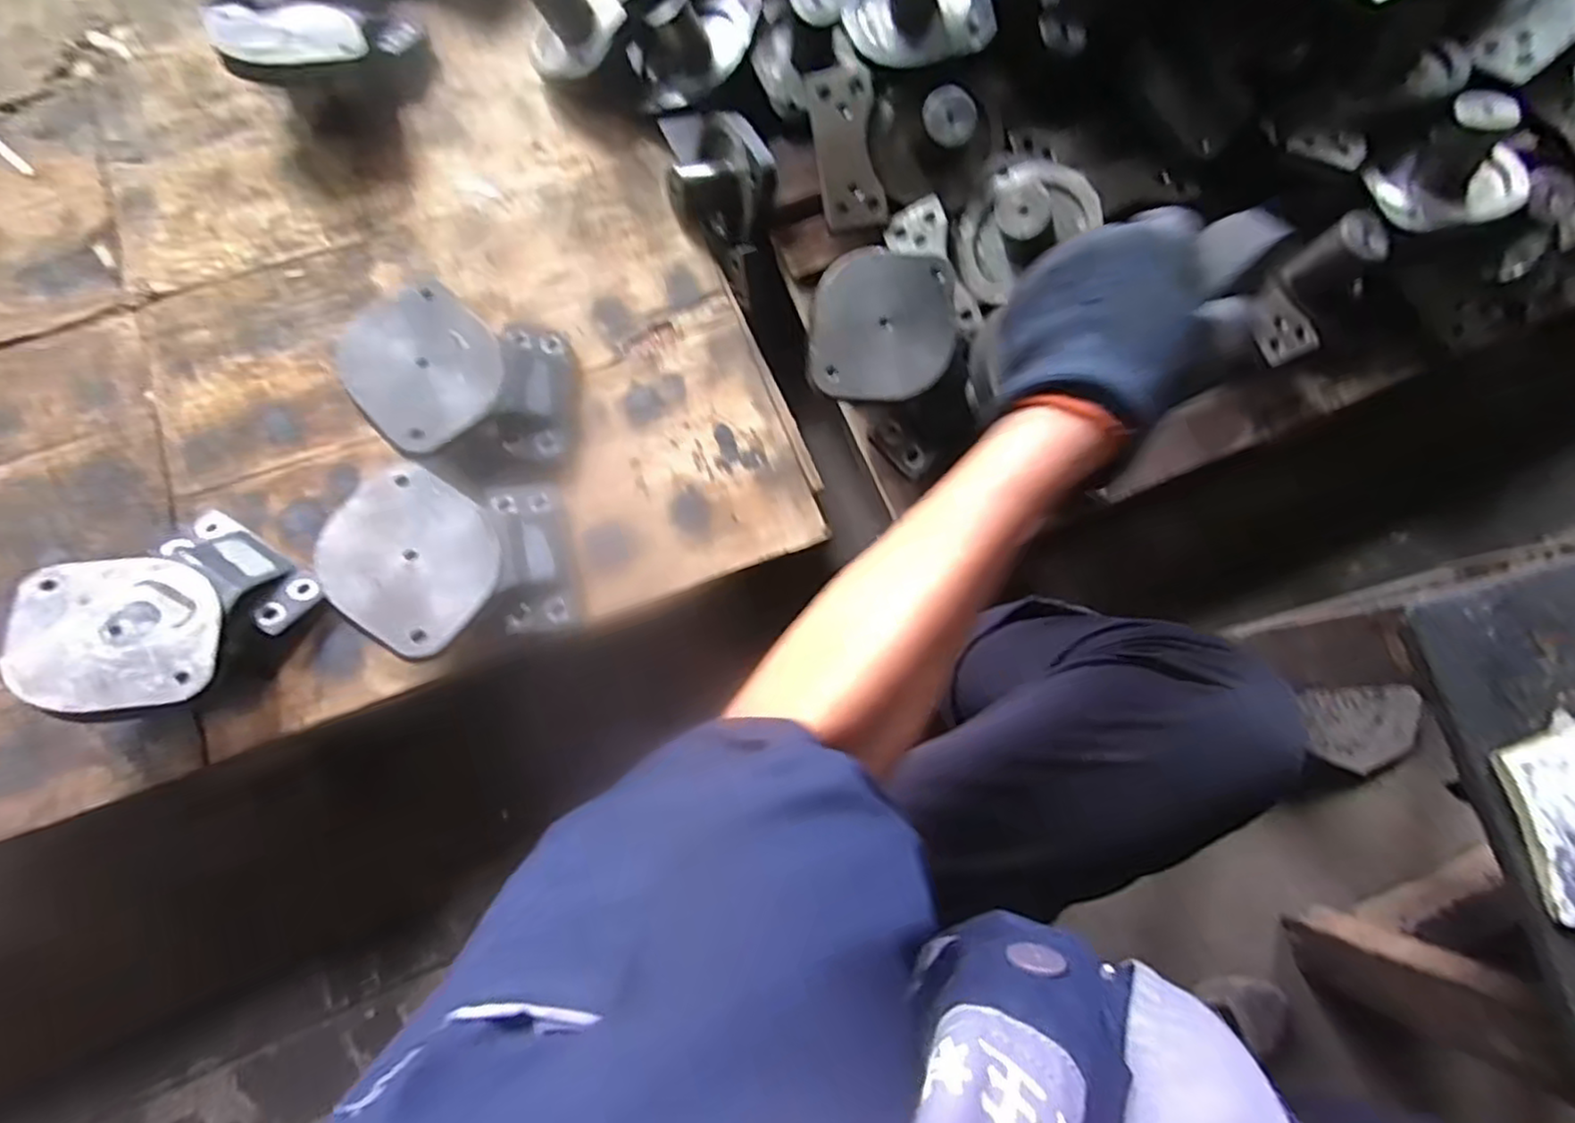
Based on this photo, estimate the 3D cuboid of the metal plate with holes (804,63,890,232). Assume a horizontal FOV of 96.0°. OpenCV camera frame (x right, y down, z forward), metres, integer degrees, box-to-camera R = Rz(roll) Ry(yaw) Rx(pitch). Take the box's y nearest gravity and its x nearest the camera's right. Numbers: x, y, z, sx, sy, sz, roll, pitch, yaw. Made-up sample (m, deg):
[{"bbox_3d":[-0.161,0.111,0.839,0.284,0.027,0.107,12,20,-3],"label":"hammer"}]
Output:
[{"bbox_3d":[0.060,-0.415,0.714,0.061,0.010,0.147,-9,102,11],"label":"metal plate with holes"}]

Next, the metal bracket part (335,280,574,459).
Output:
[{"bbox_3d":[-0.311,-0.174,0.683,0.179,0.097,0.164,4,79,0],"label":"metal bracket part"}]

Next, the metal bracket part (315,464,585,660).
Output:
[{"bbox_3d":[-0.295,-0.006,0.633,0.177,0.112,0.174,-21,80,-5],"label":"metal bracket part"}]

